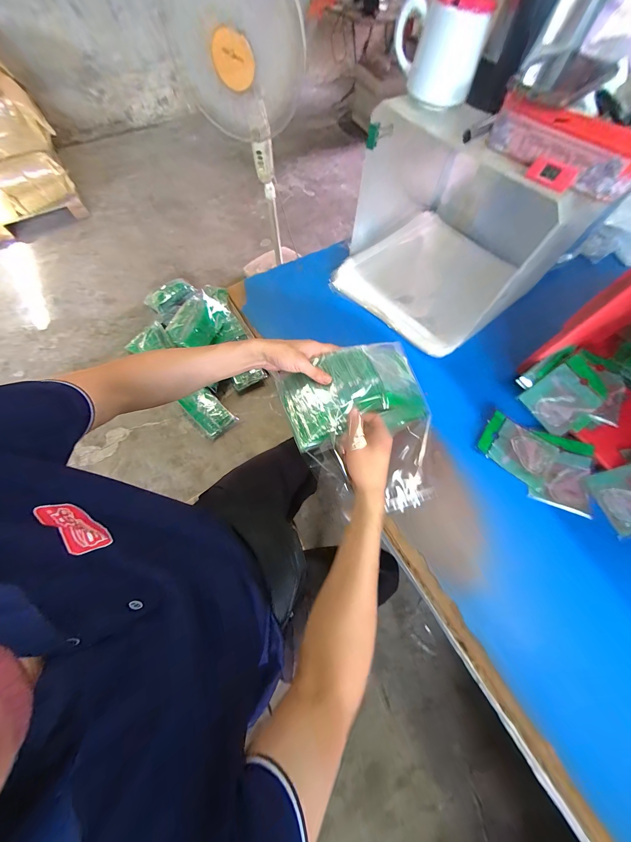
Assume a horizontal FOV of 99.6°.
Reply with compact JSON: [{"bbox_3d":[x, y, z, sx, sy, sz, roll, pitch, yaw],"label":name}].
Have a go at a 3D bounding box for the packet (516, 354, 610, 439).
[{"bbox_3d":[0.481,-0.047,0.514,0.135,0.004,0.102,-37,83,3],"label":"packet"}]

